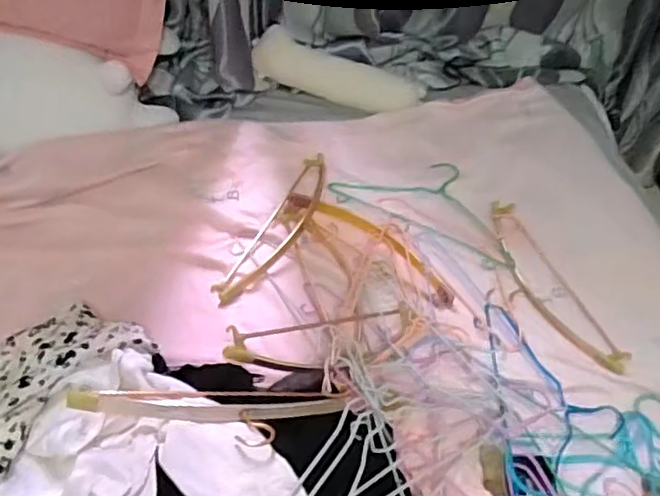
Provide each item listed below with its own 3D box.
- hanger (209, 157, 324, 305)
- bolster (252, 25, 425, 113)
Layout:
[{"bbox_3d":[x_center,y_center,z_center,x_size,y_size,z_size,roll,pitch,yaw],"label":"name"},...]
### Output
[{"bbox_3d":[-0.087,-0.047,1.187,0.083,0.025,0.400,23,52,12],"label":"hanger"},{"bbox_3d":[0.022,-0.388,1.412,0.376,0.103,0.098,8,50,0],"label":"bolster"}]

